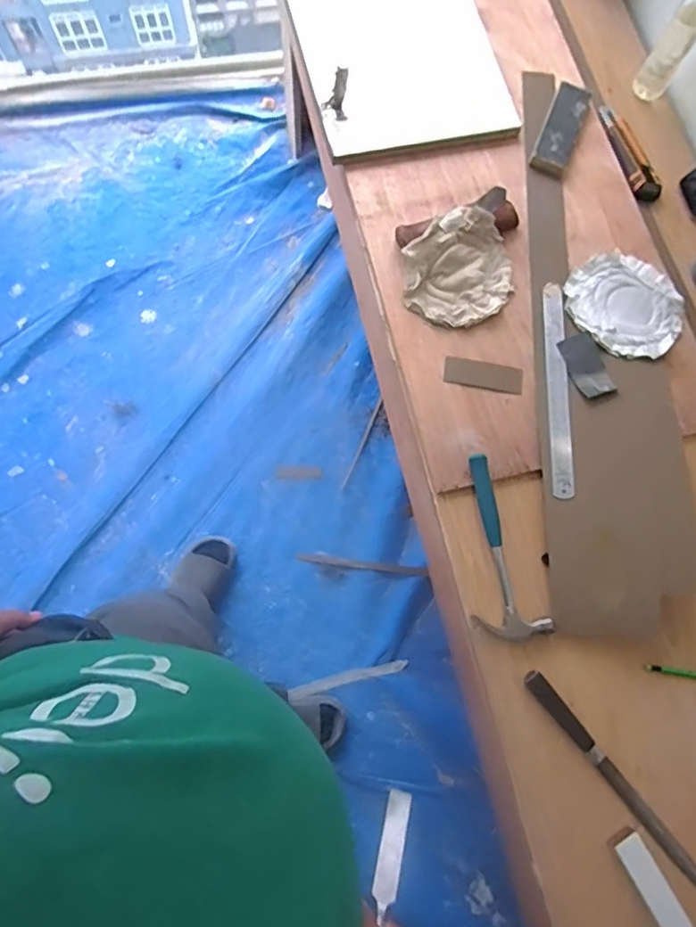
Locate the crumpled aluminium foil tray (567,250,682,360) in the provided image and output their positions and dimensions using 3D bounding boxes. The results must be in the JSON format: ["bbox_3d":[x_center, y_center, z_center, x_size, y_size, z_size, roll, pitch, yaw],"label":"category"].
[{"bbox_3d":[0.430,-0.246,0.881,0.175,0.018,0.176,-42,81,-13],"label":"crumpled aluminium foil tray"}]

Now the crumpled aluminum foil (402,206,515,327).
[{"bbox_3d":[0.171,-0.295,0.863,0.160,0.048,0.185,44,77,9],"label":"crumpled aluminum foil"}]

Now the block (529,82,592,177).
[{"bbox_3d":[0.361,-0.569,0.960,0.058,0.020,0.190,23,74,3],"label":"block"}]

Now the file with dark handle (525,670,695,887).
[{"bbox_3d":[0.336,0.392,0.699,0.026,0.015,0.319,-38,80,-12],"label":"file with dark handle"}]

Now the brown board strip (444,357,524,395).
[{"bbox_3d":[0.199,-0.129,0.836,0.115,0.010,0.039,8,74,-1],"label":"brown board strip"}]

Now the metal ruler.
[{"bbox_3d":[0.306,-0.115,0.835,0.029,0.006,0.339,-1,72,14],"label":"metal ruler"}]

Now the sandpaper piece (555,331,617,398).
[{"bbox_3d":[0.350,-0.144,0.837,0.055,0.012,0.103,-14,76,-7],"label":"sandpaper piece"}]

